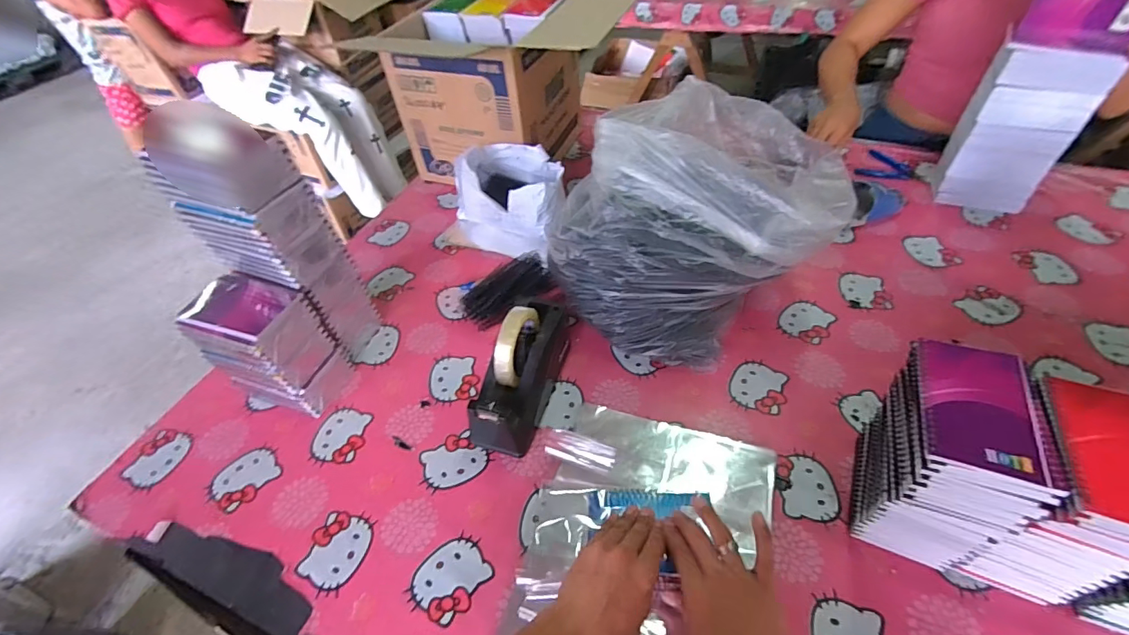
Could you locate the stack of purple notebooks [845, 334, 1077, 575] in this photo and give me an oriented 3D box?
[{"bbox_3d":[0.372,0.144,0.475,0.104,0.204,0.135,13,51,16],"label":"stack of purple notebooks"}]

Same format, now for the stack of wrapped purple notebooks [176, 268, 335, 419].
[{"bbox_3d":[-0.412,0.043,0.668,0.153,0.177,0.106,13,51,16],"label":"stack of wrapped purple notebooks"}]

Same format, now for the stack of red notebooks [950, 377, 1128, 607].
[{"bbox_3d":[0.461,0.171,0.450,0.101,0.195,0.128,16,52,18],"label":"stack of red notebooks"}]

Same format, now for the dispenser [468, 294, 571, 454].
[{"bbox_3d":[-0.055,0.065,0.637,0.074,0.133,0.215,12,51,15],"label":"dispenser"}]

